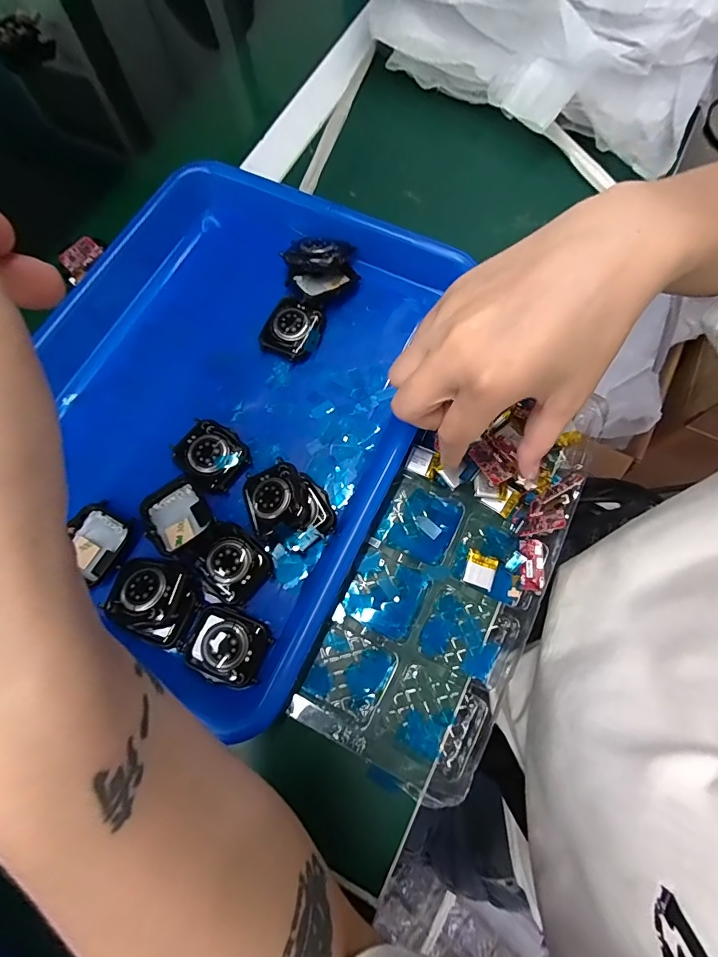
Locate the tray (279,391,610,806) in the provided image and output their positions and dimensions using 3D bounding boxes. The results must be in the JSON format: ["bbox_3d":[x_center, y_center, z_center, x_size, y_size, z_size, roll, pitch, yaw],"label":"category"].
[{"bbox_3d":[0.061,0.048,0.262,0.107,0.030,0.243,25,75,9],"label":"tray"}]

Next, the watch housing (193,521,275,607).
[{"bbox_3d":[-0.074,0.049,0.250,0.042,0.005,0.036,39,78,13],"label":"watch housing"}]

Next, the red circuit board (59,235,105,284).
[{"bbox_3d":[-0.218,-0.172,0.336,0.018,0.004,0.036,37,81,-31],"label":"red circuit board"}]

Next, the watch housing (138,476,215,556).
[{"bbox_3d":[-0.110,0.022,0.259,0.036,0.009,0.041,-40,75,-10],"label":"watch housing"}]

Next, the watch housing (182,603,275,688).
[{"bbox_3d":[-0.073,0.092,0.237,0.042,0.008,0.036,21,75,8],"label":"watch housing"}]

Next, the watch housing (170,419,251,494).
[{"bbox_3d":[-0.092,-0.015,0.271,0.042,0.010,0.037,34,77,12],"label":"watch housing"}]

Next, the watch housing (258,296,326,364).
[{"bbox_3d":[-0.045,-0.102,0.298,0.036,0.013,0.041,20,75,8],"label":"watch housing"}]

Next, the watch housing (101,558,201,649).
[{"bbox_3d":[-0.117,0.068,0.240,0.046,0.014,0.041,20,75,8],"label":"watch housing"}]

